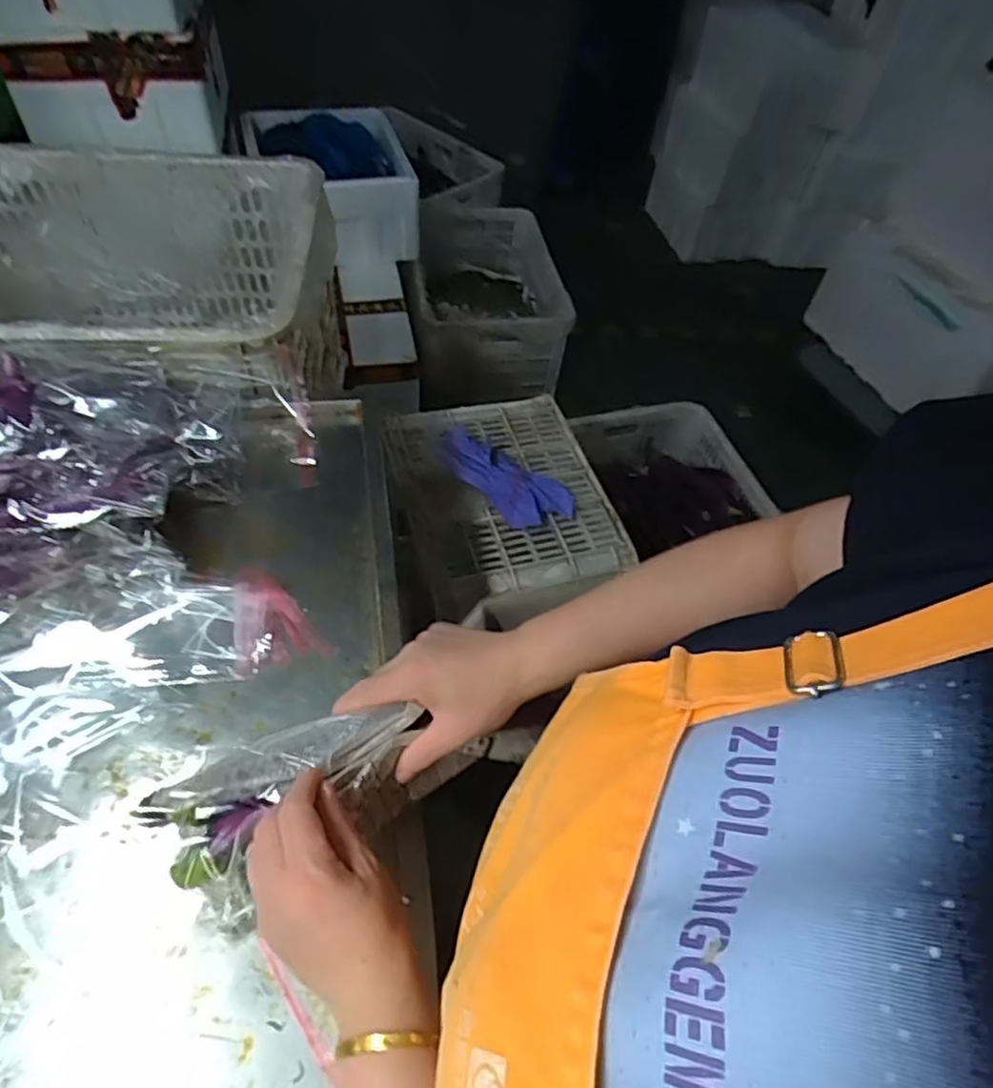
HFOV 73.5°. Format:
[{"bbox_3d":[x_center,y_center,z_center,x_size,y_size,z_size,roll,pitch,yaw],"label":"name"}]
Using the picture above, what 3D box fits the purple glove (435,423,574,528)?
[{"bbox_3d":[0.011,-0.098,1.049,0.230,0.024,0.115,32,57,3],"label":"purple glove"}]

